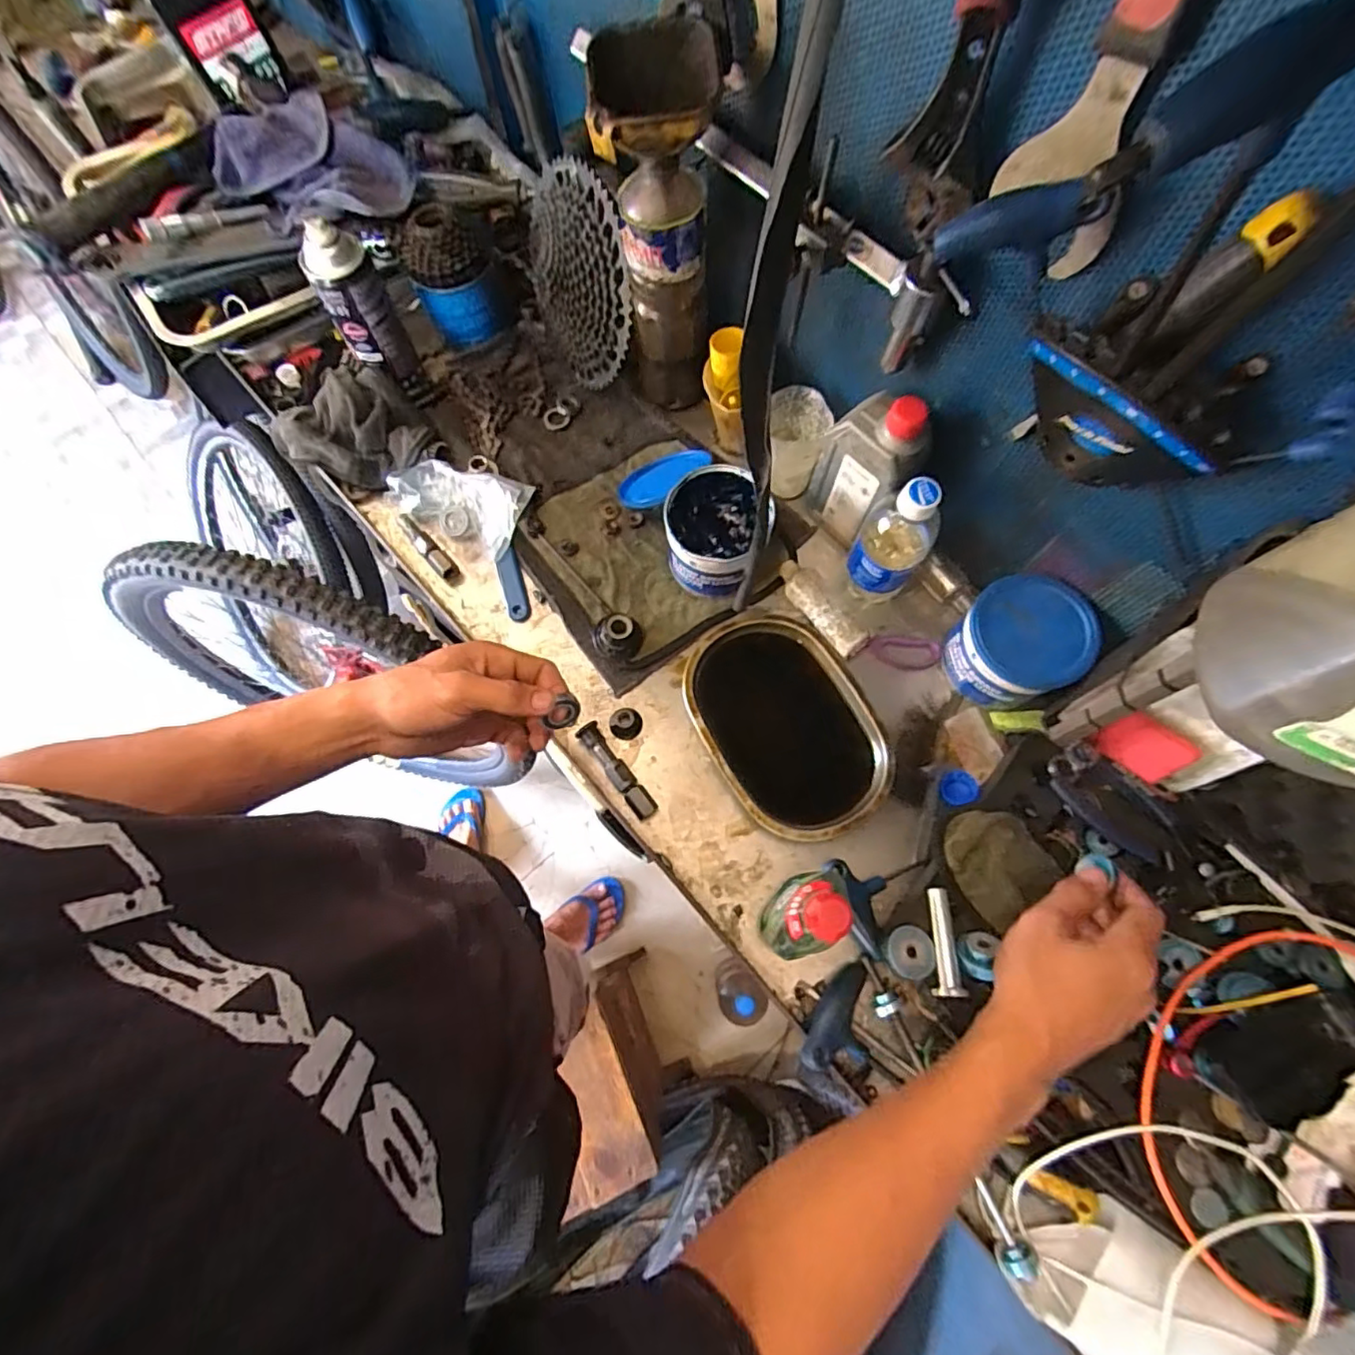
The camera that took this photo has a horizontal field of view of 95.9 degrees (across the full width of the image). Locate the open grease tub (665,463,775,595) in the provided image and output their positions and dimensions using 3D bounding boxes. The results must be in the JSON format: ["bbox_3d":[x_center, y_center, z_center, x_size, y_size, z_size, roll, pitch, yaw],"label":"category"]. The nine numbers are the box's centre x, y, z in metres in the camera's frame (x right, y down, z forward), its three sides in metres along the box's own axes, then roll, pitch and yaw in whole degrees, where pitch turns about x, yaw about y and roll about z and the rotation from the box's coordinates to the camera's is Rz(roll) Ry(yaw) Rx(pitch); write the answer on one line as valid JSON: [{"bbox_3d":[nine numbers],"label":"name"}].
[{"bbox_3d":[0.037,-0.144,0.610,0.098,0.082,0.105,26,74,10],"label":"open grease tub"}]

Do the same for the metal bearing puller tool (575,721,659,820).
[{"bbox_3d":[-0.057,0.088,0.574,0.021,0.020,0.104,-35,74,-12],"label":"metal bearing puller tool"}]

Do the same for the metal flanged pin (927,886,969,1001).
[{"bbox_3d":[0.204,0.202,0.468,0.022,0.019,0.076,3,71,3],"label":"metal flanged pin"}]

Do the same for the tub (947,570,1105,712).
[{"bbox_3d":[0.310,-0.029,0.562,0.101,0.087,0.099,0,70,0],"label":"tub"}]

